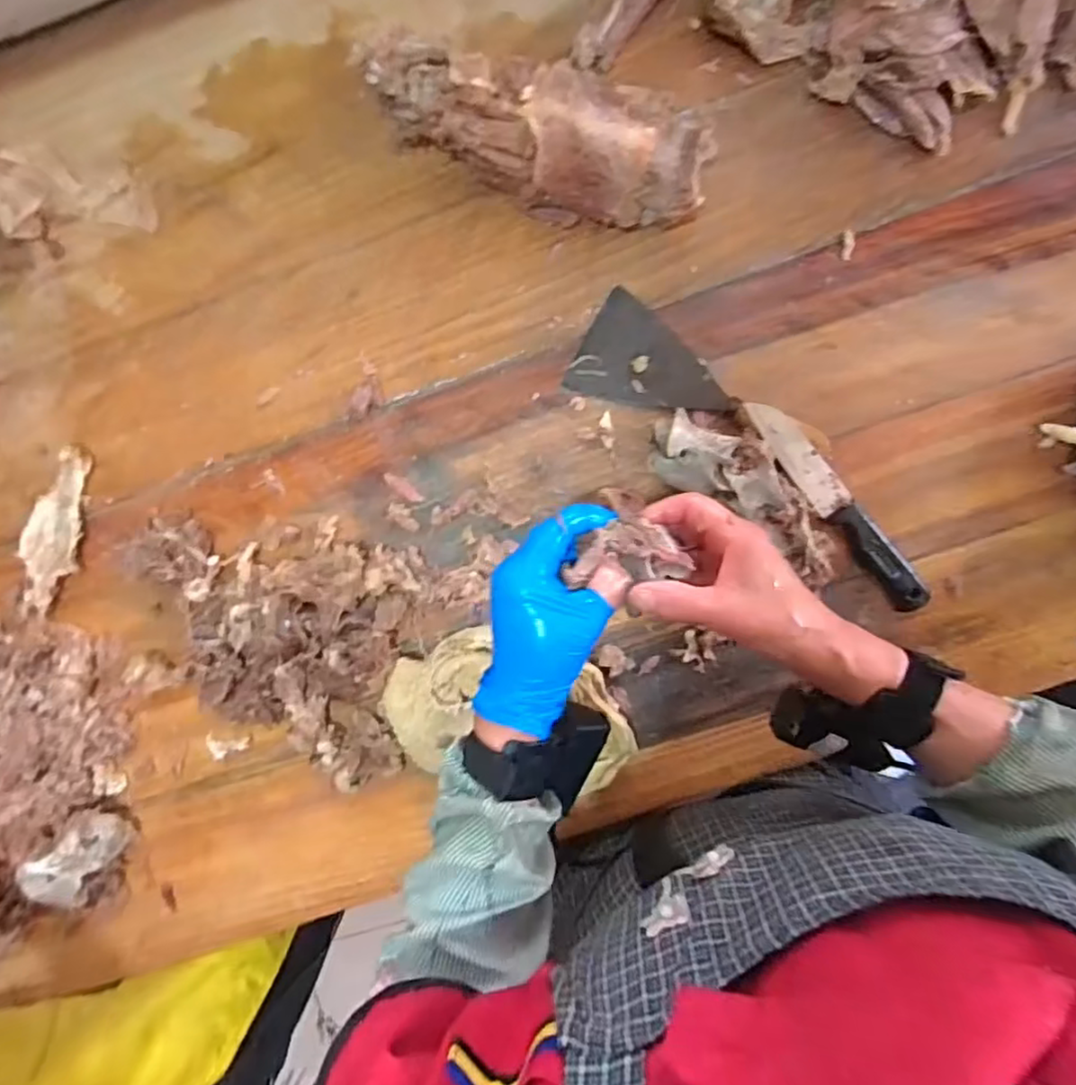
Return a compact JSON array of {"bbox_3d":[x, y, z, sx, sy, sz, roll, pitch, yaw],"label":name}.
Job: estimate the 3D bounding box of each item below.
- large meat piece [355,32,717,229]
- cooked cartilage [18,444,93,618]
[{"bbox_3d":[0.006,-0.298,0.488,0.241,0.104,0.078,10,92,2],"label":"large meat piece"},{"bbox_3d":[-0.406,-0.008,0.562,0.044,0.022,0.145,13,95,1],"label":"cooked cartilage"}]

